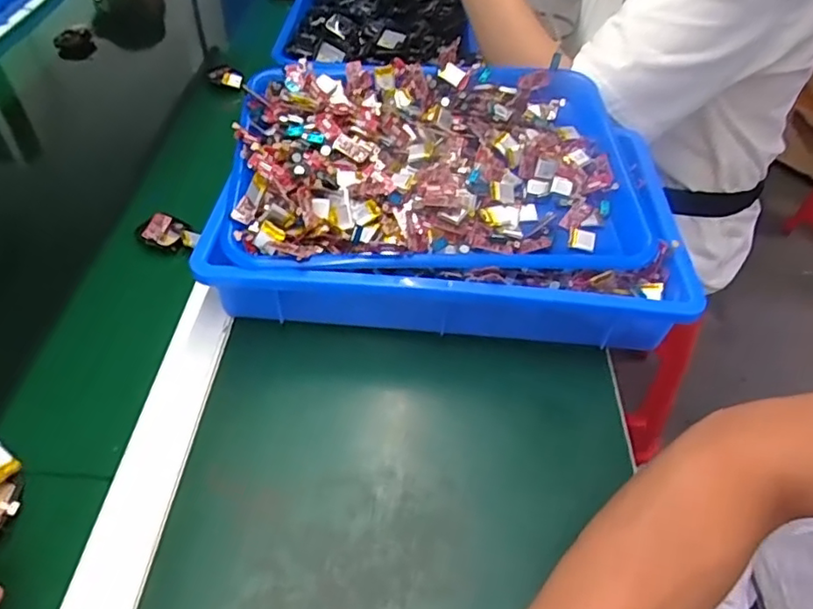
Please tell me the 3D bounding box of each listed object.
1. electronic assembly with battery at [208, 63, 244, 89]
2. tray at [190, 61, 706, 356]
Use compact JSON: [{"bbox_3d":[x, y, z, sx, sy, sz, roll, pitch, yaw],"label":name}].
[{"bbox_3d":[-0.221,-0.282,0.739,0.055,0.016,0.025,29,51,25],"label":"electronic assembly with battery"},{"bbox_3d":[0.039,-0.100,0.517,0.366,0.097,0.272,4,45,3],"label":"tray"}]

